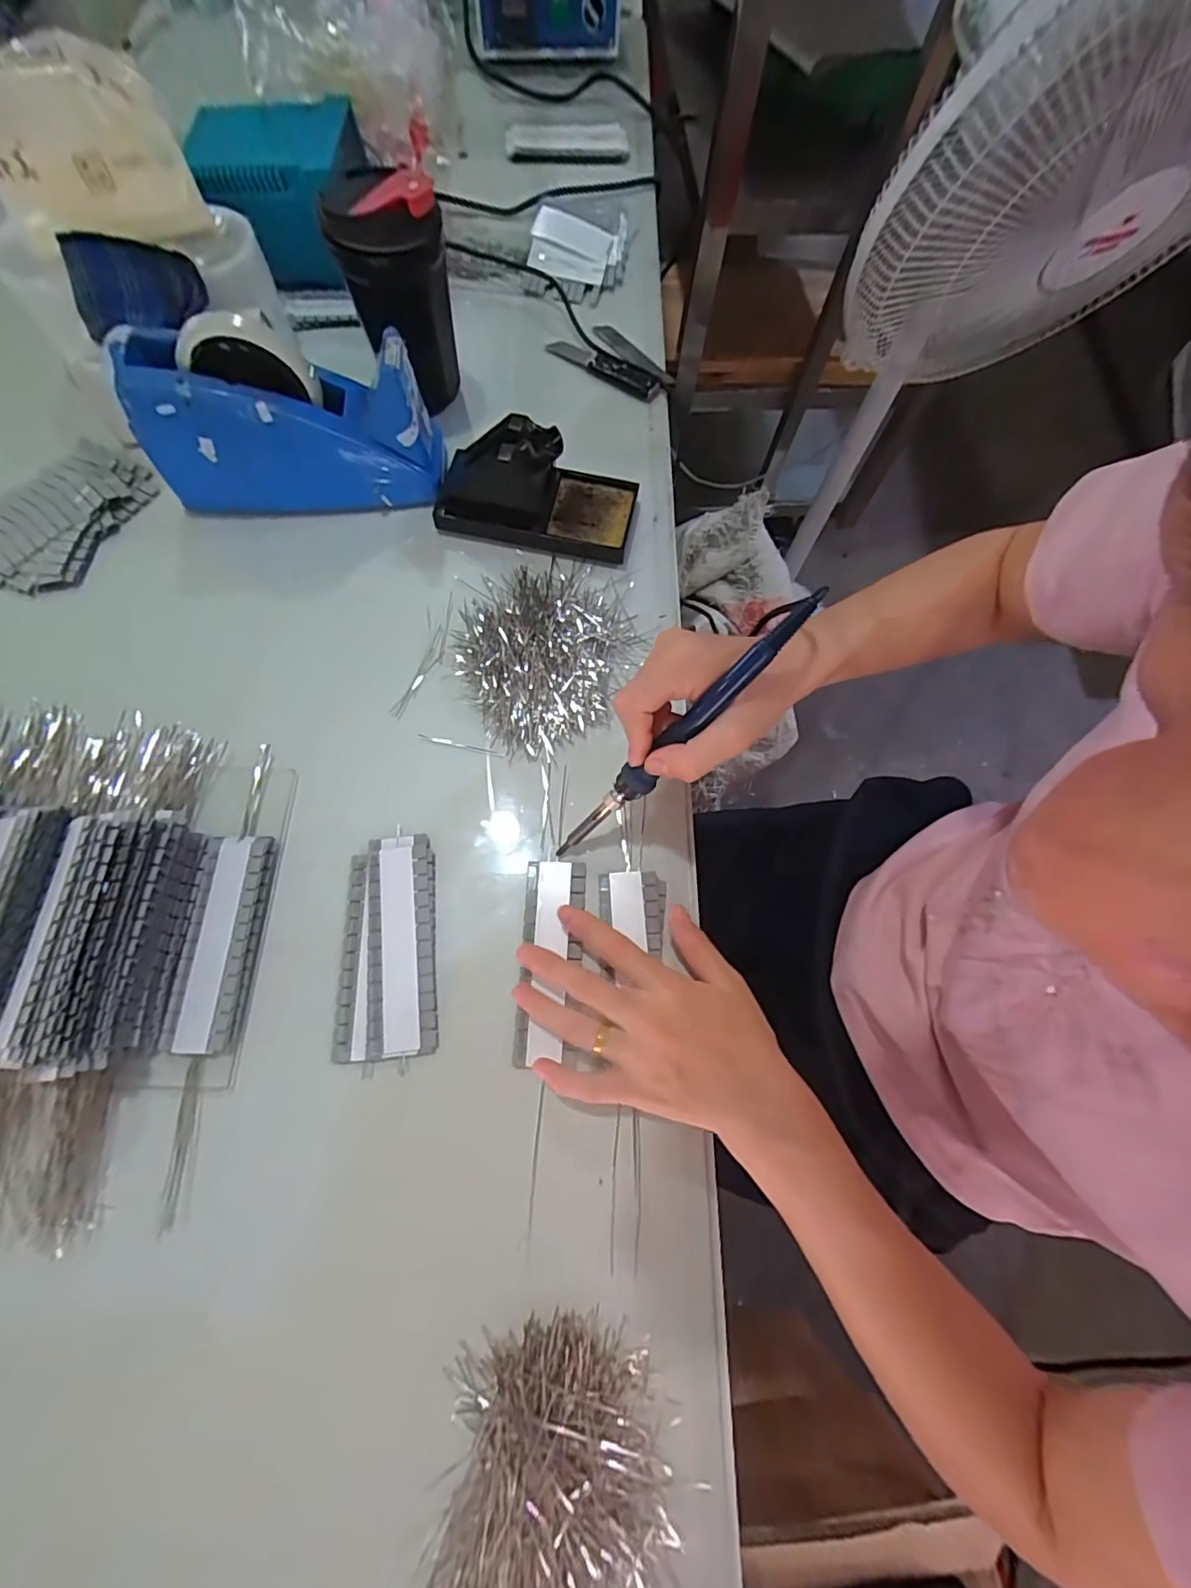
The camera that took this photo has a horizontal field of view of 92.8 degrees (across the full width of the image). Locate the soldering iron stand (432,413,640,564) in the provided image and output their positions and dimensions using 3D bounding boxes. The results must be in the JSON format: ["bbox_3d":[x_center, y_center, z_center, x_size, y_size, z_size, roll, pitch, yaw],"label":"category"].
[{"bbox_3d":[-0.049,-0.249,0.450,0.158,0.069,0.074,9,71,0],"label":"soldering iron stand"}]

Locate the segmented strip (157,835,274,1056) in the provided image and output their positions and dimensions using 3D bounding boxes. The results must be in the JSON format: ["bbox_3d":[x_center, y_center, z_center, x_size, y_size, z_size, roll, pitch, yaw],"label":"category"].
[{"bbox_3d":[-0.236,0.090,0.356,0.043,0.009,0.129,3,71,-2],"label":"segmented strip"}]

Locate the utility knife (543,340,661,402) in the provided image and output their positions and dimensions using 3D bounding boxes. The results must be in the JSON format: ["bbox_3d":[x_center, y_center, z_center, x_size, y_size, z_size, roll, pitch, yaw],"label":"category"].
[{"bbox_3d":[0.005,-0.409,0.542,0.119,0.012,0.026,27,72,6],"label":"utility knife"}]

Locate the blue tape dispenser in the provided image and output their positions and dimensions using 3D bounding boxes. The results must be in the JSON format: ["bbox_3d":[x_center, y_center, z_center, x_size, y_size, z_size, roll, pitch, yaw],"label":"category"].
[{"bbox_3d":[-0.235,-0.286,0.434,0.211,0.117,0.069,-9,72,-6],"label":"blue tape dispenser"}]

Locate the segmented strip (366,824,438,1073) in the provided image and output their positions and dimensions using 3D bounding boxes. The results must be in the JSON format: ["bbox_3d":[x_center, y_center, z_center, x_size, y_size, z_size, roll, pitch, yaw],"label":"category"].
[{"bbox_3d":[-0.125,0.093,0.363,0.040,0.006,0.137,-6,72,-5],"label":"segmented strip"}]

